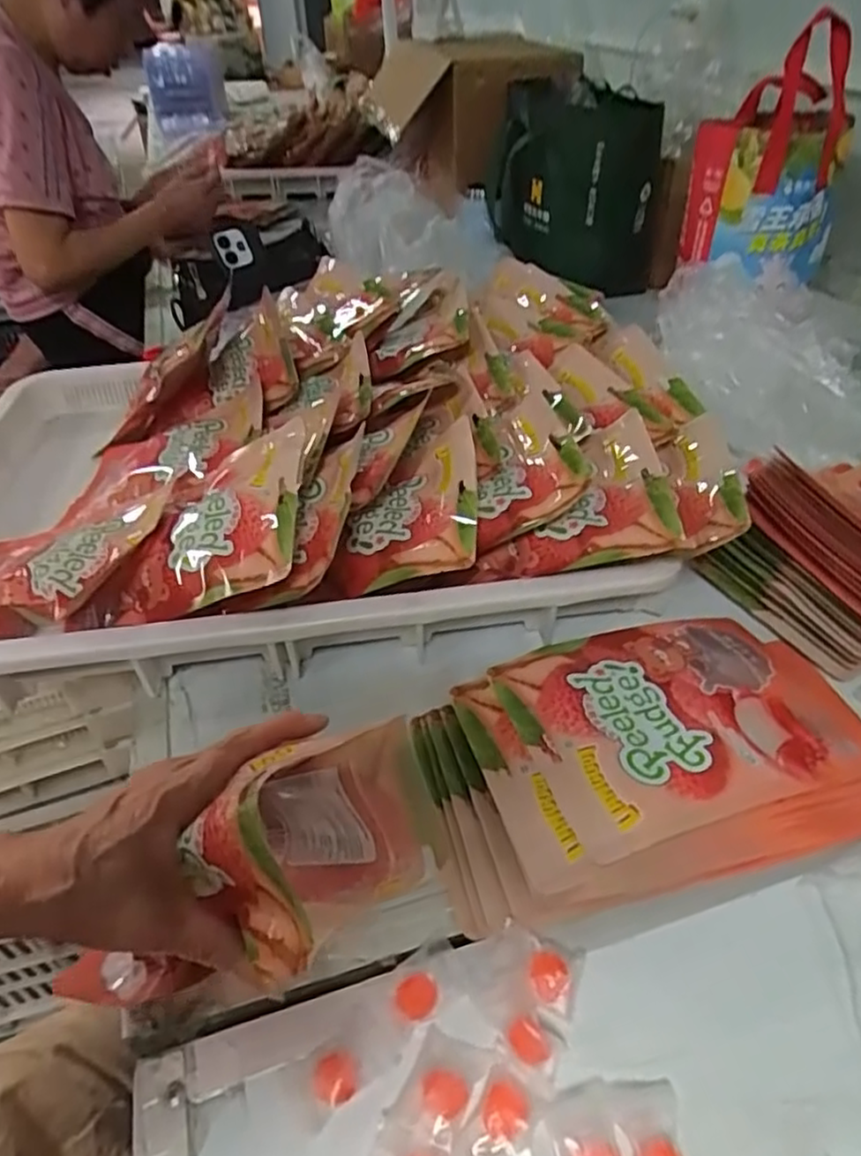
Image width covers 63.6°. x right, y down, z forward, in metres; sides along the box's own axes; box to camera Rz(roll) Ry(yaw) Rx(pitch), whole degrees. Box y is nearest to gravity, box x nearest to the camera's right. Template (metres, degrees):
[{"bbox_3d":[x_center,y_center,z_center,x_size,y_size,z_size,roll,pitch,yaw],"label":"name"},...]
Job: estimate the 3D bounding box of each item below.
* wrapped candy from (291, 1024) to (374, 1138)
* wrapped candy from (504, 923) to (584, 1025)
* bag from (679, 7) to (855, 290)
[{"bbox_3d":[-0.046,0.239,0.336,0.039,0.009,0.031,-23,46,-21],"label":"wrapped candy"},{"bbox_3d":[0.057,0.206,0.364,0.040,0.013,0.037,11,44,15],"label":"wrapped candy"},{"bbox_3d":[0.396,-0.479,0.820,0.167,0.256,0.105,24,48,24],"label":"bag"}]

